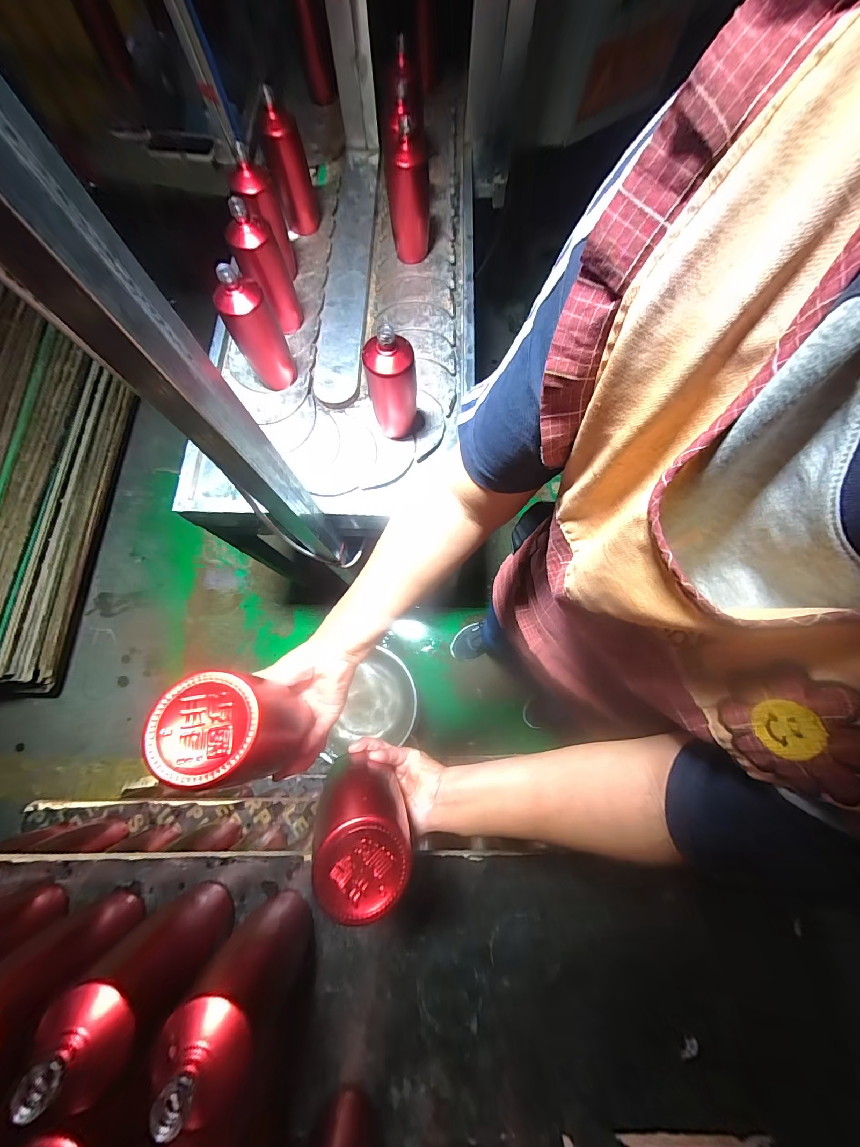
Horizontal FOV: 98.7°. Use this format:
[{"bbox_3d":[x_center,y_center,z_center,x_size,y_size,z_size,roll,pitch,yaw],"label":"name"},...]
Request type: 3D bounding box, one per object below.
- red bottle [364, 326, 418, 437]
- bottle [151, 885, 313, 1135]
[{"bbox_3d":[-0.063,-0.321,0.633,0.080,0.187,0.079,-15,73,-3],"label":"red bottle"},{"bbox_3d":[-0.182,0.404,0.355,0.085,0.205,0.076,27,75,9],"label":"bottle"}]

